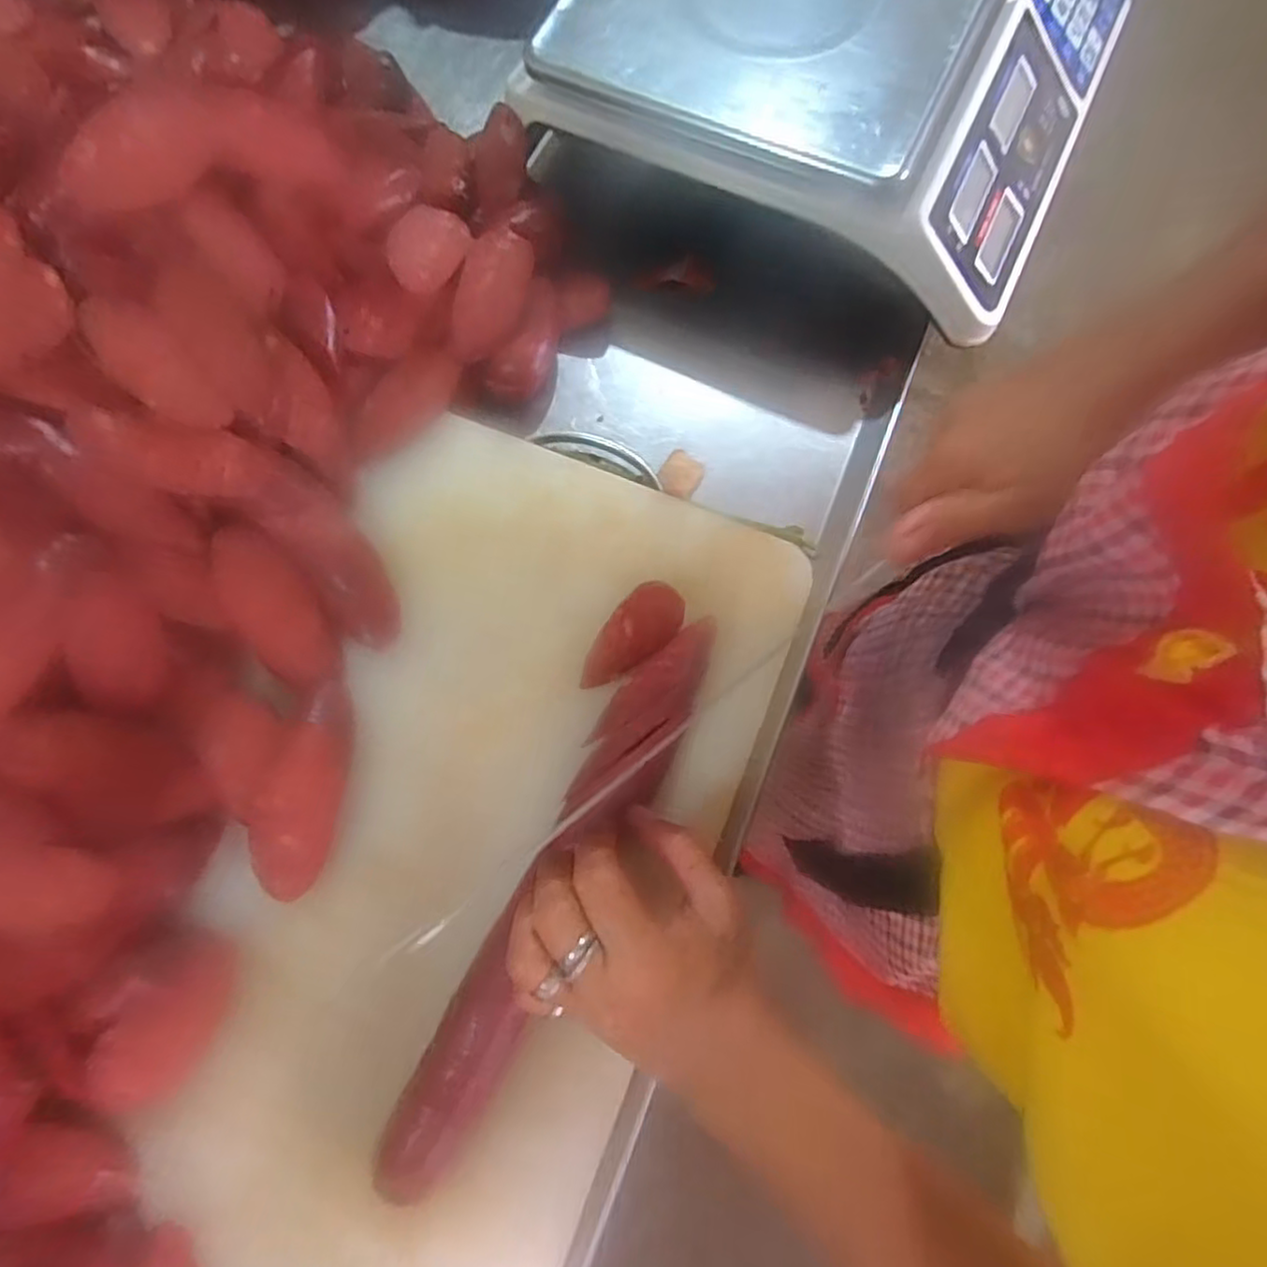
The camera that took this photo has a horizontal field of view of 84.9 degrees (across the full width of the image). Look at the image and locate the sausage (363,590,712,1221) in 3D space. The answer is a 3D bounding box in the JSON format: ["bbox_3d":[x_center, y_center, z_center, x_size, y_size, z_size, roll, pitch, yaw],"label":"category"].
[{"bbox_3d":[-0.037,0.108,0.325,0.058,0.041,0.291,24,77,5],"label":"sausage"}]

